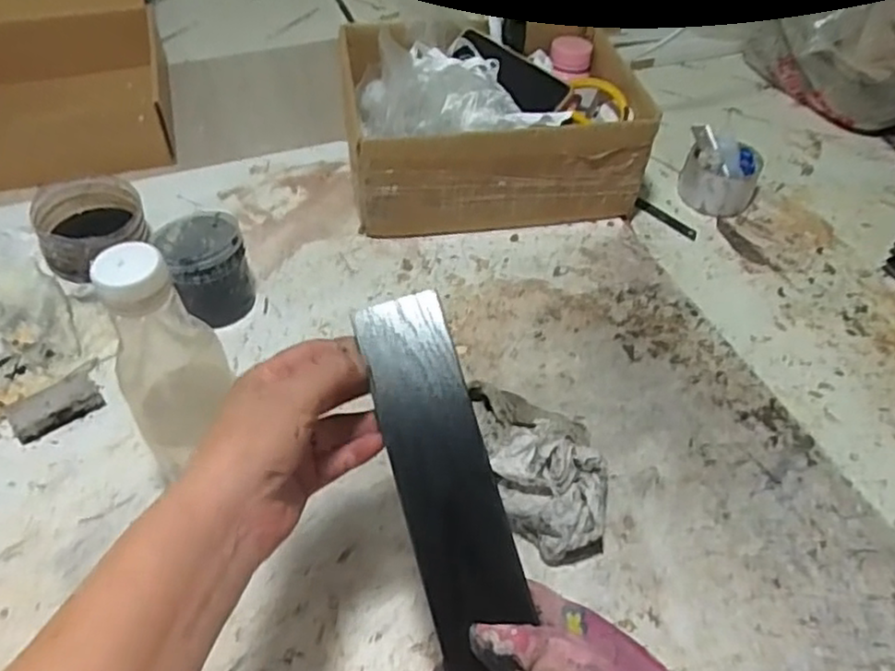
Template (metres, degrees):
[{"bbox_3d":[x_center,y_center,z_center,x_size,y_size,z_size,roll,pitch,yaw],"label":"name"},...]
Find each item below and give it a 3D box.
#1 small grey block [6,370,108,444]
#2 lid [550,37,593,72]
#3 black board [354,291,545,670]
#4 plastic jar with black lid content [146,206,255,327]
[{"bbox_3d":[-0.337,0.060,0.584,0.070,0.019,0.042,-33,57,-26],"label":"small grey block"},{"bbox_3d":[0.152,-0.348,0.837,0.050,0.025,0.041,12,50,9],"label":"lid"},{"bbox_3d":[0.024,0.152,0.331,0.050,0.011,0.363,-15,76,-6],"label":"black board"},{"bbox_3d":[-0.230,-0.065,0.647,0.081,0.088,0.090,-17,52,-15],"label":"plastic jar with black lid content"}]

